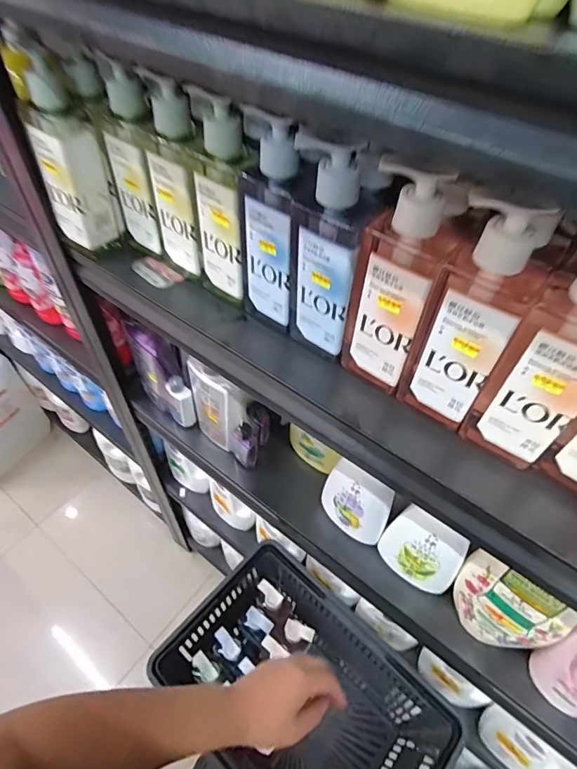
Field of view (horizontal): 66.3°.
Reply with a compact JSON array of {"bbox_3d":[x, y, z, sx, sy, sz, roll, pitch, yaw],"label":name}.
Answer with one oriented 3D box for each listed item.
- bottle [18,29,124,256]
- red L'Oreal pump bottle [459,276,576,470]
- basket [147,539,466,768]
[{"bbox_3d":[-0.259,-0.267,0.519,0.063,0.205,0.064,29,56,20],"label":"bottle"},{"bbox_3d":[0.205,-0.012,0.345,0.068,0.212,0.044,29,56,20],"label":"red L'Oreal pump bottle"},{"bbox_3d":[0.029,0.596,0.843,0.468,0.258,0.325,36,59,24],"label":"basket"}]

